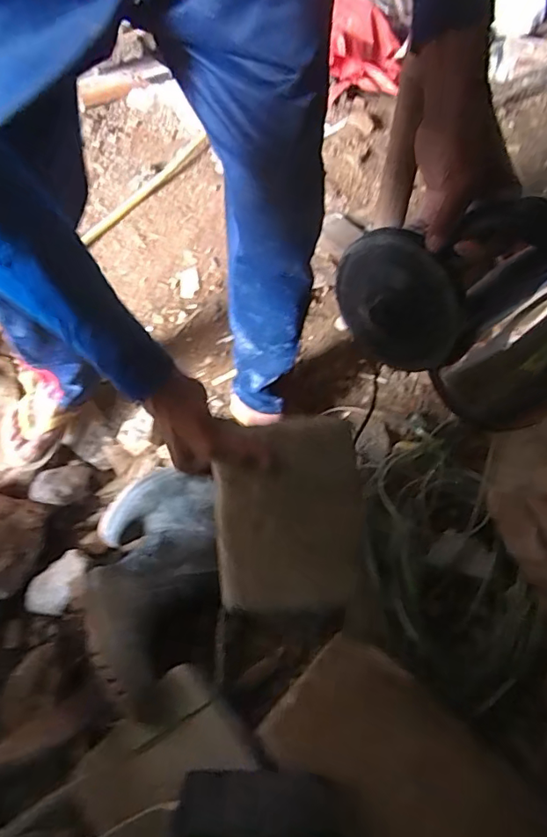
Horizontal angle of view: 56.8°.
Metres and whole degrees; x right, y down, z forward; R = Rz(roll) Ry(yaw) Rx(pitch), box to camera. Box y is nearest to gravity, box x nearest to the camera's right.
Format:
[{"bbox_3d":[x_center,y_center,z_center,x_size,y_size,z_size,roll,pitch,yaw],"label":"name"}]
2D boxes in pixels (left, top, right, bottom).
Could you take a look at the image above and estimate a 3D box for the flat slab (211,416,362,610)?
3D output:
[{"bbox_3d":[0.015,0.098,0.525,0.148,0.019,0.192,-3,87,-6],"label":"flat slab"}]

